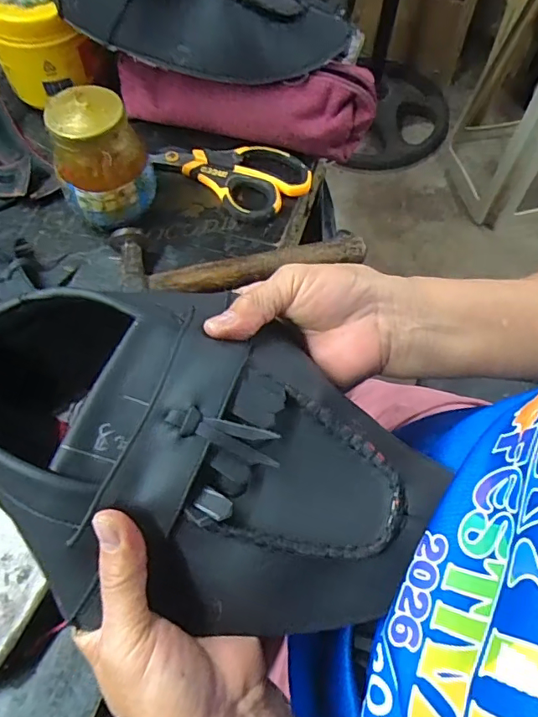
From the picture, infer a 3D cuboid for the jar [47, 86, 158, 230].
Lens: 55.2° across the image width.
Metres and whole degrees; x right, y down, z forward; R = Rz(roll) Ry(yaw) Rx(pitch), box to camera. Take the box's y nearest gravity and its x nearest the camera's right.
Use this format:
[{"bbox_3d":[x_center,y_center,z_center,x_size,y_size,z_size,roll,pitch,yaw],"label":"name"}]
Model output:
[{"bbox_3d":[-0.130,-0.151,0.398,0.069,0.084,0.069,-1,63,1],"label":"jar"}]

